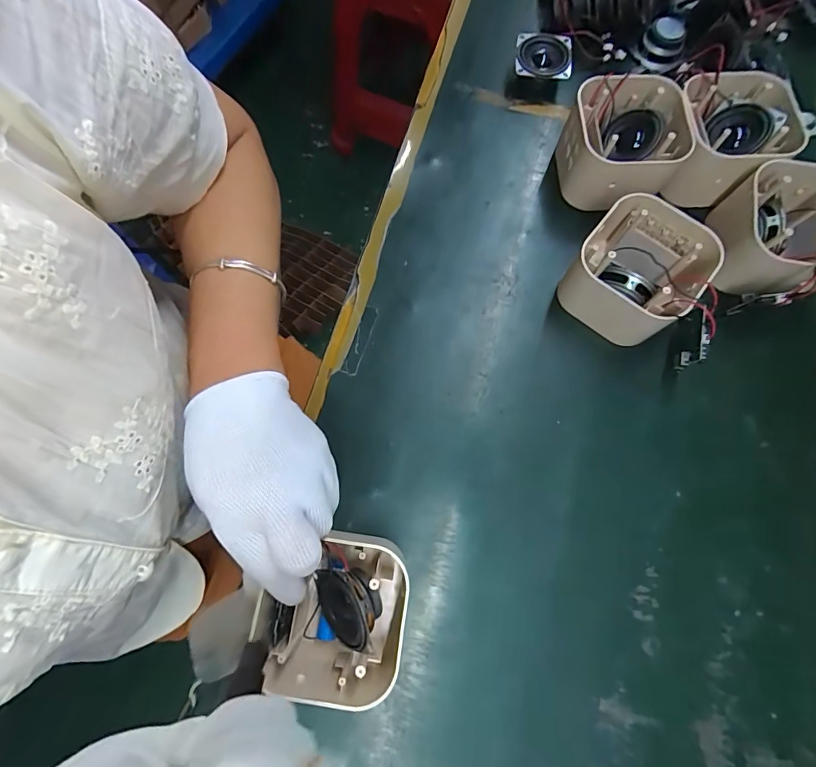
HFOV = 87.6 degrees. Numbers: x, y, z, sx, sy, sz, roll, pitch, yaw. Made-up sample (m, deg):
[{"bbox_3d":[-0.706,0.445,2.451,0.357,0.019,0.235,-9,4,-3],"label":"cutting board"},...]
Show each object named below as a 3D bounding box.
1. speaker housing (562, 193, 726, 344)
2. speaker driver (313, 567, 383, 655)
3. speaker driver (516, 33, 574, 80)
[{"bbox_3d":[0.181,-0.087,0.340,0.093,0.057,0.100,34,78,8],"label":"speaker housing"},{"bbox_3d":[-0.036,0.140,0.271,0.019,0.049,0.051,-15,83,-46],"label":"speaker driver"},{"bbox_3d":[0.133,-0.318,0.422,0.053,0.026,0.049,10,76,3],"label":"speaker driver"}]

